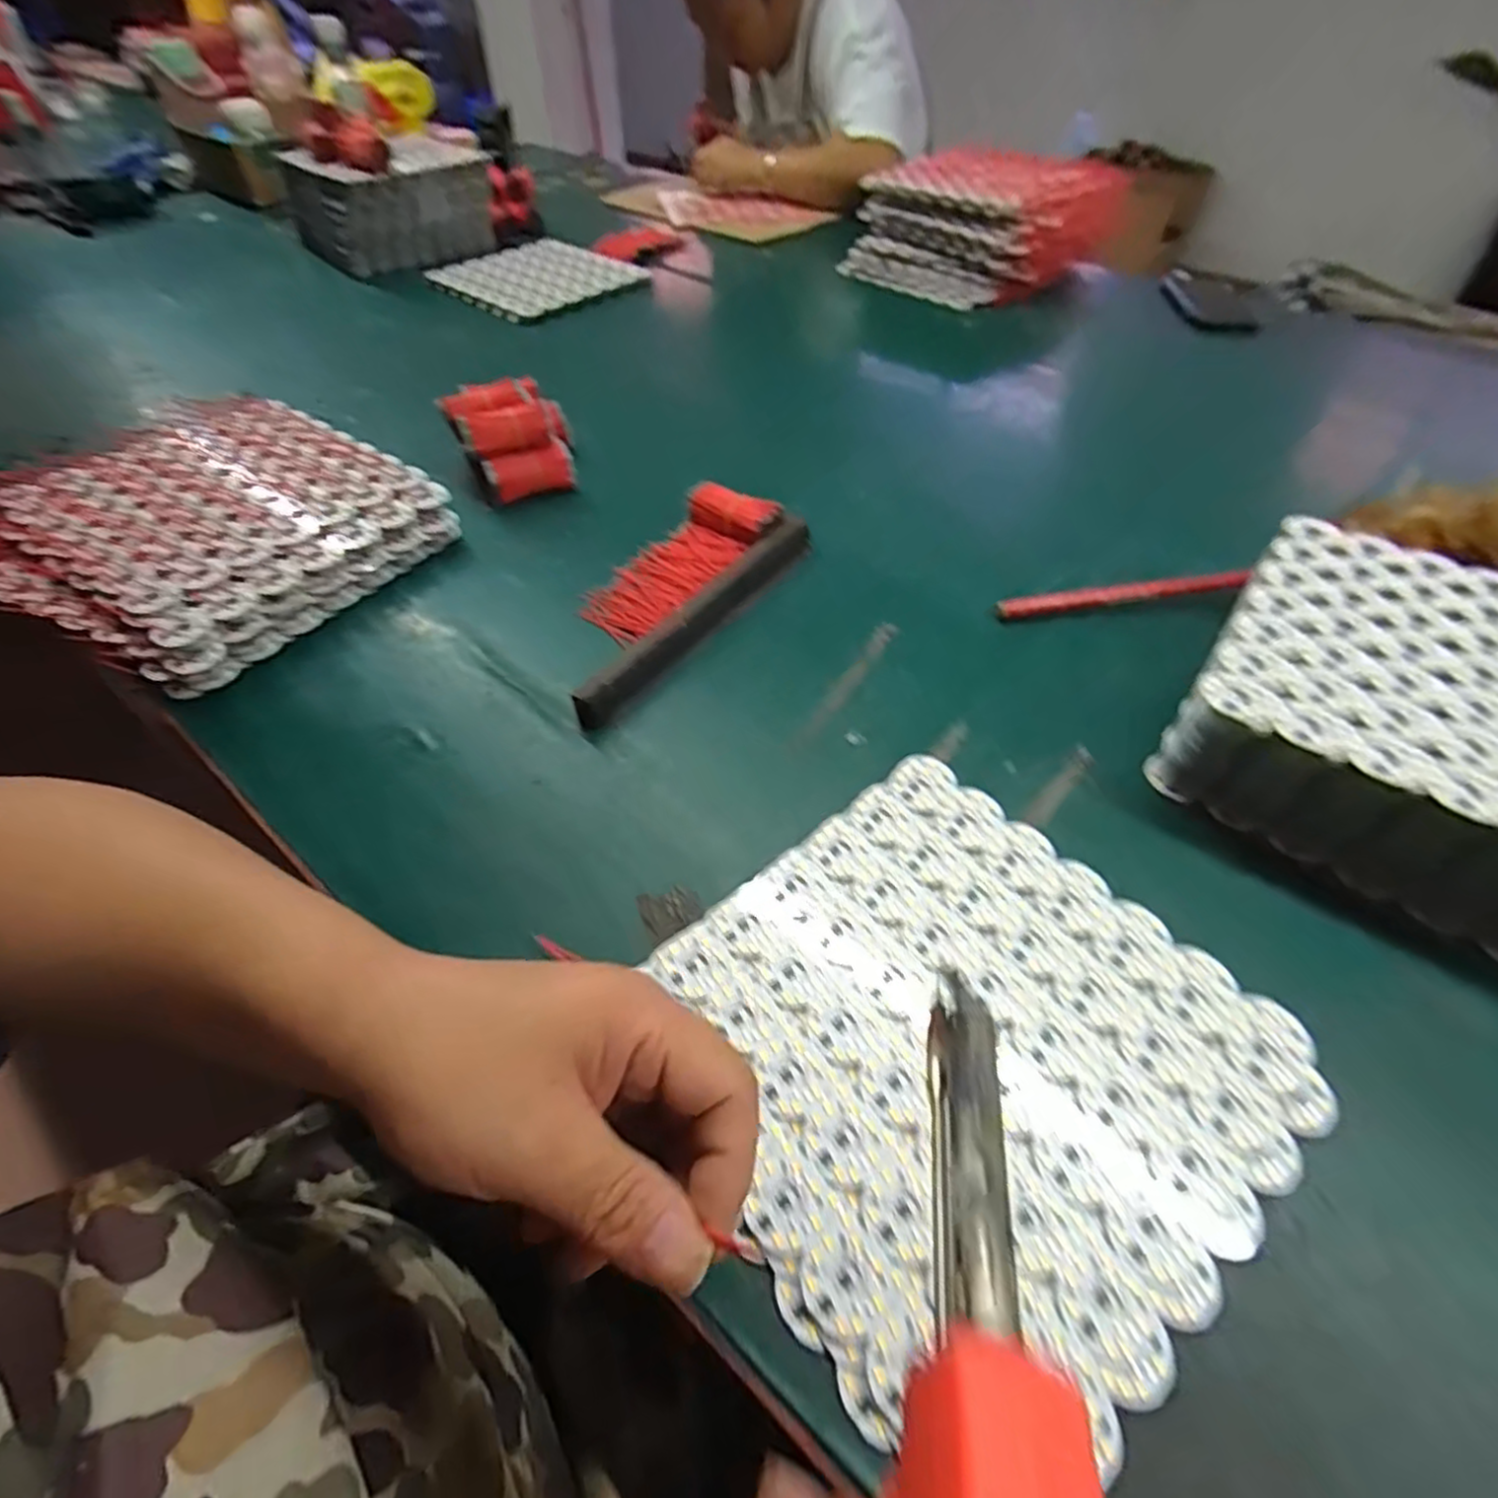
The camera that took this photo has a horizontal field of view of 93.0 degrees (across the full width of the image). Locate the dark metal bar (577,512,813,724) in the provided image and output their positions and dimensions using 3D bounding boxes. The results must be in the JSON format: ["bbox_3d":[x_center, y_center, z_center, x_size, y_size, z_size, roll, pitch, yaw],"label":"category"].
[{"bbox_3d":[-0.028,-0.092,0.470,0.020,0.022,0.233,28,56,23],"label":"dark metal bar"}]

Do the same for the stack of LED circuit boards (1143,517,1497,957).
[{"bbox_3d":[0.363,-0.016,0.372,0.212,0.069,0.207,31,57,25],"label":"stack of LED circuit boards"}]

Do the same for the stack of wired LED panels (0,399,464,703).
[{"bbox_3d":[-0.409,-0.172,0.528,0.298,0.050,0.251,26,55,21],"label":"stack of wired LED panels"}]

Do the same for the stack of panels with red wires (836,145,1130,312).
[{"bbox_3d":[0.296,-0.682,0.932,0.288,0.117,0.211,32,57,25],"label":"stack of panels with red wires"}]

